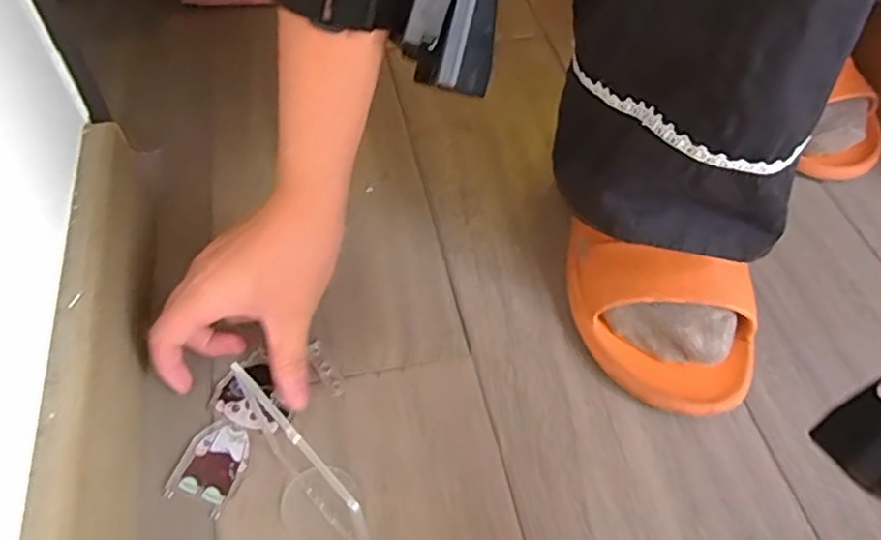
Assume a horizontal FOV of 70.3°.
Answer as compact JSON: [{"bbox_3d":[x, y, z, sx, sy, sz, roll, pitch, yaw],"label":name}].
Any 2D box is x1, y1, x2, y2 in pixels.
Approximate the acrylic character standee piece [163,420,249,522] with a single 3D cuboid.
[{"bbox_3d":[-0.117,0.100,0.323,0.032,0.004,0.044,16,54,7],"label":"acrylic character standee piece"}]

